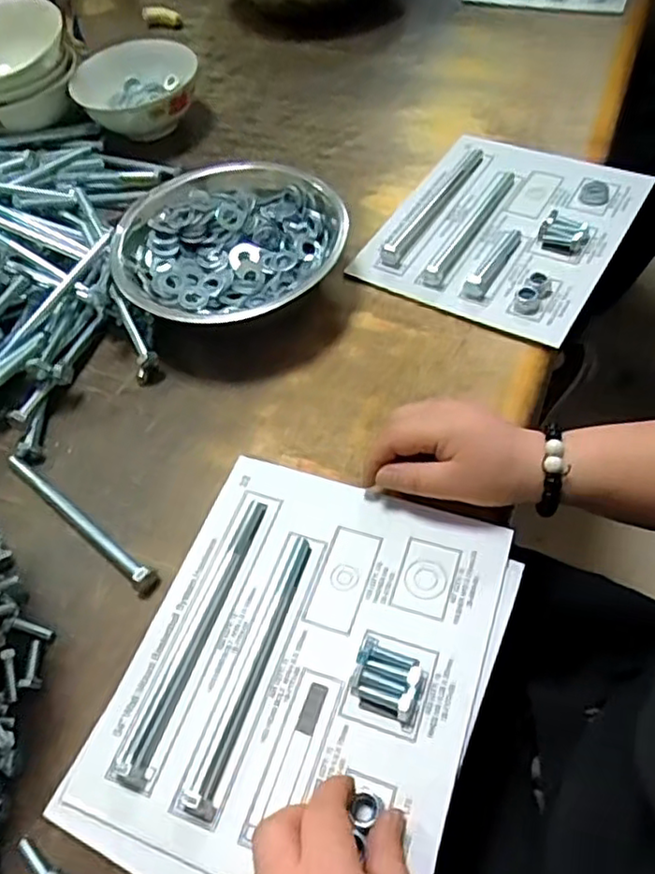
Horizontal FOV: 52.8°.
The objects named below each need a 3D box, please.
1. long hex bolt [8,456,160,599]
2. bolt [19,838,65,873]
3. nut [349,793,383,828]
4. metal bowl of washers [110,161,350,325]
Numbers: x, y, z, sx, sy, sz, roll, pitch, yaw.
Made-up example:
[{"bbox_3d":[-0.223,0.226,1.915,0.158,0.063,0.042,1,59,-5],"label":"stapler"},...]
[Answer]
[{"bbox_3d":[-0.168,0.053,0.439,0.154,0.018,0.014,33,65,24],"label":"long hex bolt"},{"bbox_3d":[-0.146,0.215,0.332,0.031,0.008,0.010,34,65,23],"label":"bolt"},{"bbox_3d":[0.019,0.183,0.325,0.013,0.010,0.016,29,63,21],"label":"nut"},{"bbox_3d":[-0.076,-0.146,0.545,0.181,0.057,0.175,-3,56,4],"label":"metal bowl of washers"}]

